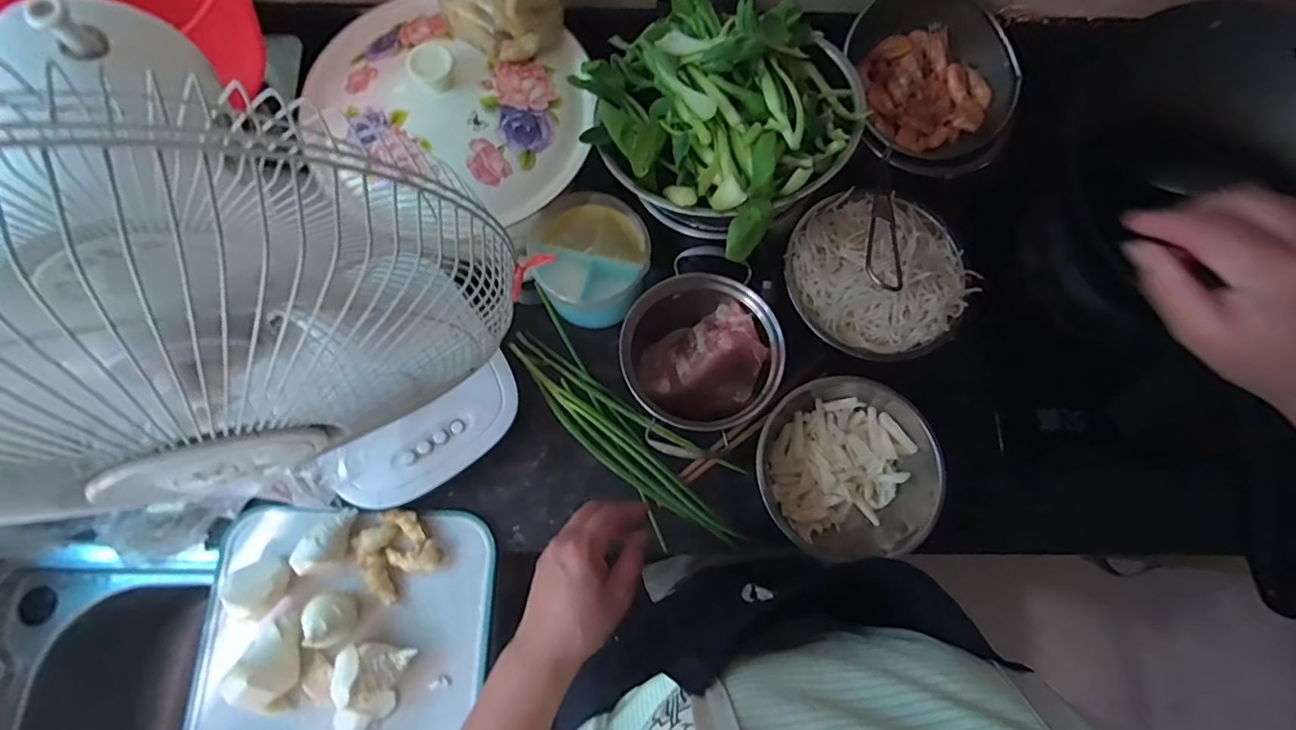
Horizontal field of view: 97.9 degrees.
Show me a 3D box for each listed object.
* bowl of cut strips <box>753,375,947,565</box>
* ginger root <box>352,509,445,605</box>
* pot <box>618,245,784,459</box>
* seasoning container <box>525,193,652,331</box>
[{"bbox_3d":[0.196,0.109,0.577,0.178,0.083,0.184,0,76,-1],"label":"bowl of cut strips"},{"bbox_3d":[-0.253,0.187,0.565,0.071,0.016,0.073,-37,79,-10],"label":"ginger root"},{"bbox_3d":[0.052,-0.008,0.581,0.152,0.093,0.149,0,76,-1],"label":"pot"},{"bbox_3d":[-0.059,-0.107,0.606,0.115,0.096,0.112,0,76,-1],"label":"seasoning container"}]

